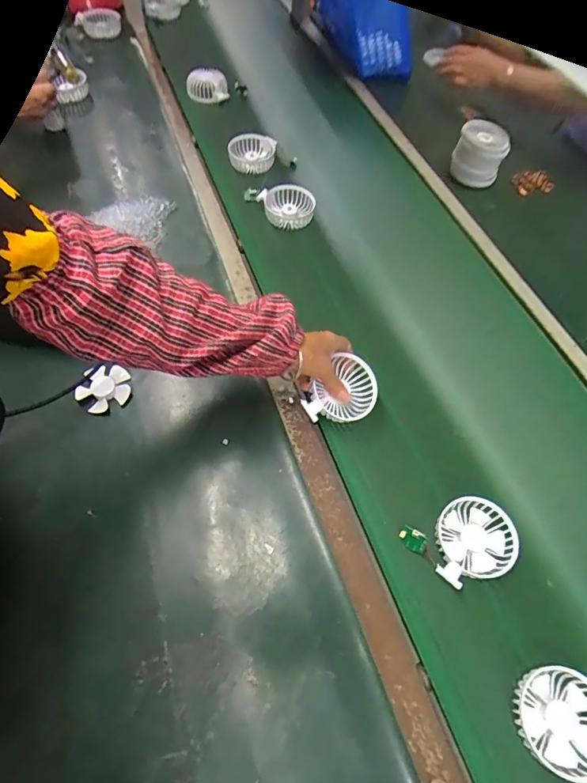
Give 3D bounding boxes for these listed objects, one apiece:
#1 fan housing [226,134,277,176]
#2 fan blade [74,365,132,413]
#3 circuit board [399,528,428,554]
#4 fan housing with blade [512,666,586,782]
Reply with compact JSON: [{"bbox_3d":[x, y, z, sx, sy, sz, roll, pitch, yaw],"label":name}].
[{"bbox_3d":[-0.085,-0.483,0.897,0.096,0.058,0.070,0,58,0],"label":"fan housing"},{"bbox_3d":[-0.263,-0.002,0.621,0.070,0.023,0.064,0,58,0],"label":"fan blade"},{"bbox_3d":[0.141,0.176,0.529,0.032,0.004,0.024,17,91,29],"label":"circuit board"},{"bbox_3d":[0.266,0.326,0.441,0.089,0.028,0.088,6,59,4],"label":"fan housing with blade"}]

